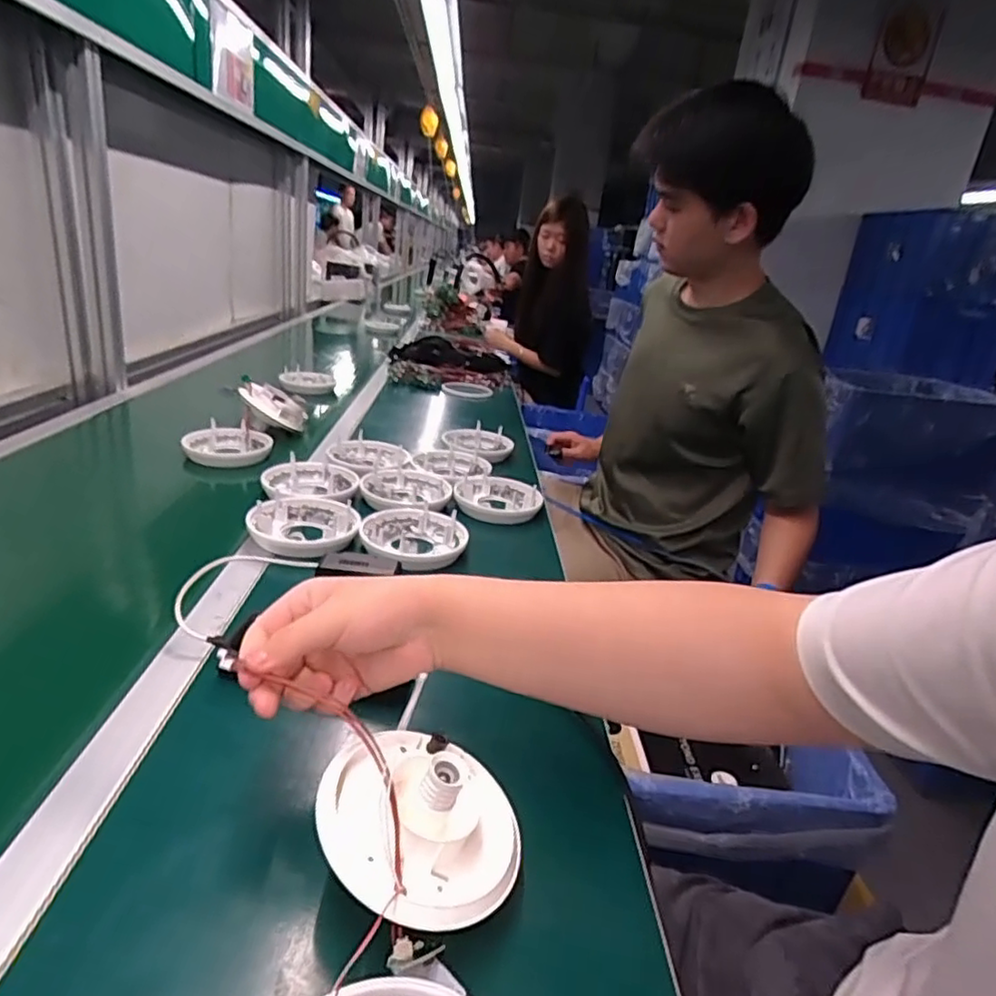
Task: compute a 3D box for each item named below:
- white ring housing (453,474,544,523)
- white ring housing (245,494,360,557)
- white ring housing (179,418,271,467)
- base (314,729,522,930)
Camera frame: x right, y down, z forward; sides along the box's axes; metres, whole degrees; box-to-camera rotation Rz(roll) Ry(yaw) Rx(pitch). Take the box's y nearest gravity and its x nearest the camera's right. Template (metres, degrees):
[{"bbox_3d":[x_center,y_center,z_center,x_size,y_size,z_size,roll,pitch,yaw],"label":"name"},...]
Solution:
[{"bbox_3d":[0.000,-0.003,0.953,0.127,0.028,0.127,7,23,-3],"label":"white ring housing"},{"bbox_3d":[-0.240,0.031,0.785,0.127,0.032,0.148,-2,25,-22],"label":"white ring housing"},{"bbox_3d":[-0.432,-0.086,1.022,0.127,0.036,0.103,5,24,-8],"label":"white ring housing"},{"bbox_3d":[-0.040,0.184,0.375,0.125,0.053,0.117,24,21,-5],"label":"base"}]

